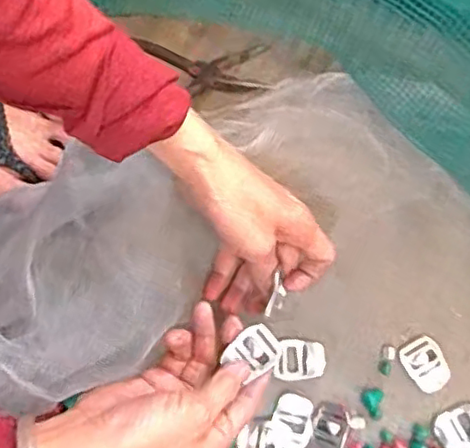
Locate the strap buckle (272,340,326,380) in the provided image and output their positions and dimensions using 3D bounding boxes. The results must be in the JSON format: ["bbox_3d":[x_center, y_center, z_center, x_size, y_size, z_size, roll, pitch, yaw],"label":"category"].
[{"bbox_3d":[0.049,0.103,0.473,0.038,0.005,0.029,5,80,2],"label":"strap buckle"}]

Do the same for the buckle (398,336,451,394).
[{"bbox_3d":[0.146,0.107,0.478,0.029,0.008,0.040,-37,81,-5],"label":"buckle"}]

